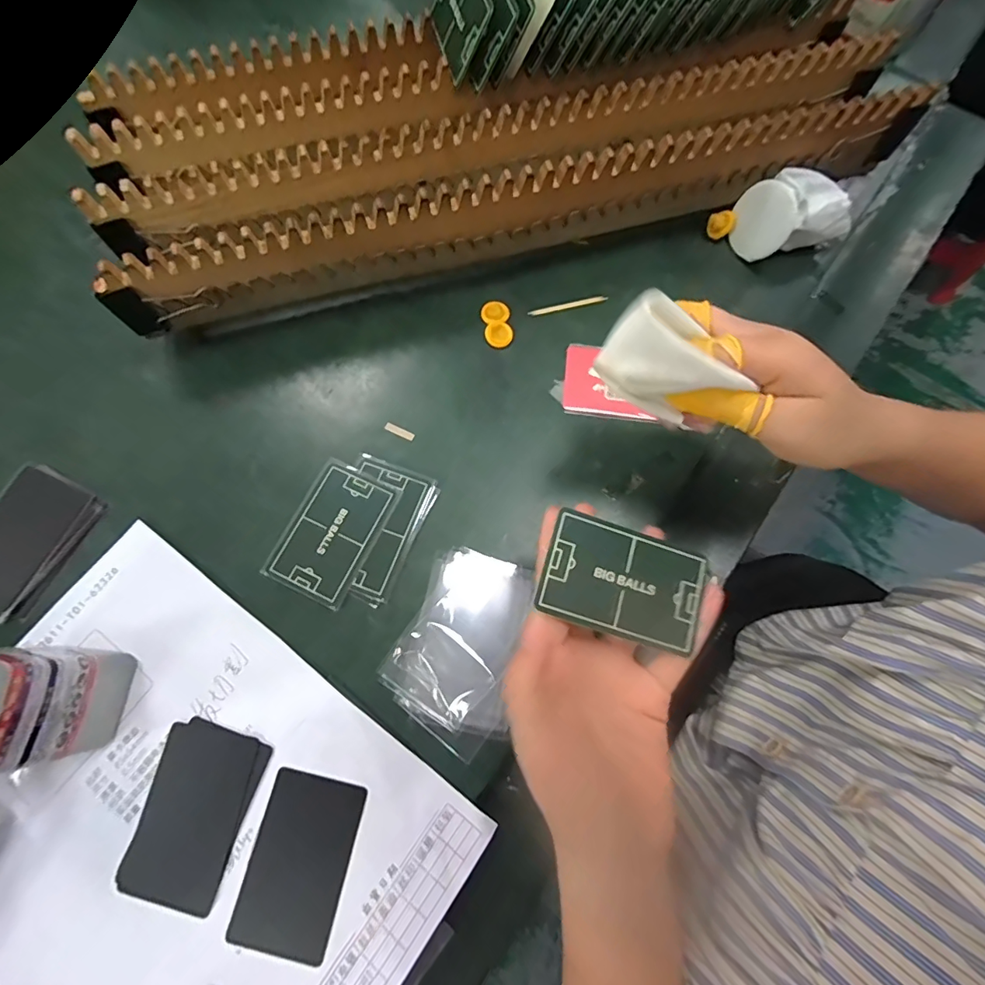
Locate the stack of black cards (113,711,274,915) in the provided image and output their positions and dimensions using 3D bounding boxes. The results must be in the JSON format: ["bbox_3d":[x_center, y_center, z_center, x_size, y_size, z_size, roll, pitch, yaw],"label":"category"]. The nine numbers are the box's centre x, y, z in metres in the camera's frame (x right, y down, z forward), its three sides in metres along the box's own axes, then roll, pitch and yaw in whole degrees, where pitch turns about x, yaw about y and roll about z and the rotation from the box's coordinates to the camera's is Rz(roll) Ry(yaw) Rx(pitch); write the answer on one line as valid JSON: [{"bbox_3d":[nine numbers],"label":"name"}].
[{"bbox_3d":[-0.171,0.181,0.267,0.058,0.004,0.090,17,74,4],"label":"stack of black cards"}]

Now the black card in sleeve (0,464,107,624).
[{"bbox_3d":[-0.311,0.031,0.315,0.068,0.009,0.090,28,75,7],"label":"black card in sleeve"}]

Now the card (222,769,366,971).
[{"bbox_3d":[-0.107,0.204,0.263,0.053,0.004,0.083,13,73,3],"label":"card"}]

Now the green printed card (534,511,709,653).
[{"bbox_3d":[0.067,0.044,0.239,0.081,0.004,0.052,19,75,-4],"label":"green printed card"}]

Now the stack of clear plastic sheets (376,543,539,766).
[{"bbox_3d":[-0.017,0.092,0.288,0.074,0.018,0.110,26,75,7],"label":"stack of clear plastic sheets"}]

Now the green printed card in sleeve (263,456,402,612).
[{"bbox_3d":[-0.106,0.024,0.313,0.056,0.004,0.087,24,74,6],"label":"green printed card in sleeve"}]

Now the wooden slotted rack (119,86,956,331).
[{"bbox_3d":[0.023,-0.214,0.350,0.568,0.087,0.072,-14,74,-5],"label":"wooden slotted rack"}]

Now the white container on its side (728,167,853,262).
[{"bbox_3d":[0.229,-0.213,0.370,0.087,0.053,0.048,-14,74,-5],"label":"white container on its side"}]

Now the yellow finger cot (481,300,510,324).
[{"bbox_3d":[0.002,-0.138,0.364,0.021,0.005,0.019,5,73,1],"label":"yellow finger cot"}]

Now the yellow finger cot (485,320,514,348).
[{"bbox_3d":[0.005,-0.120,0.359,0.020,0.004,0.020,0,89,-2],"label":"yellow finger cot"}]

